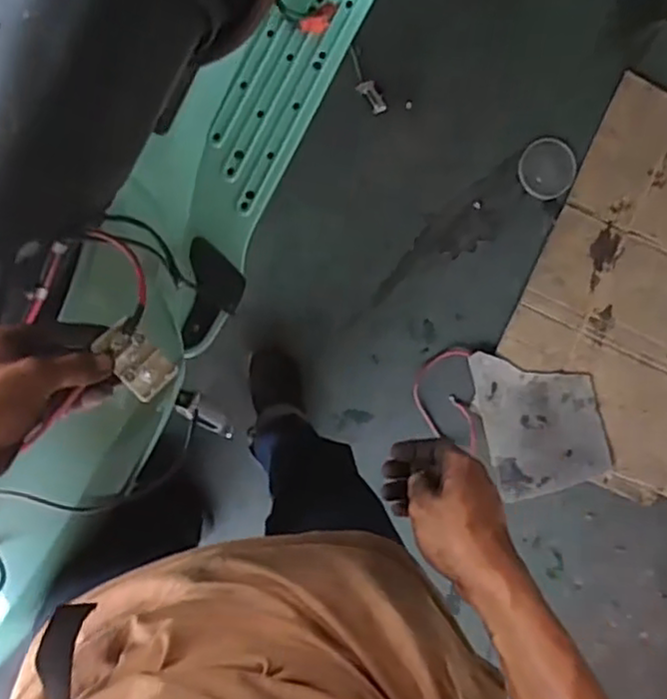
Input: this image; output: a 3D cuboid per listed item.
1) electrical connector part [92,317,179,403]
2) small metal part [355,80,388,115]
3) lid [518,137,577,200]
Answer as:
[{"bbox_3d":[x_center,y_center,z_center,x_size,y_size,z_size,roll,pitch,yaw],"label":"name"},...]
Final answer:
[{"bbox_3d":[-0.149,0.008,0.505,0.057,0.017,0.038,49,60,-12],"label":"electrical connector part"},{"bbox_3d":[0.072,-0.470,1.261,0.031,0.019,0.066,-35,99,-1],"label":"small metal part"},{"bbox_3d":[0.435,-0.366,1.362,0.122,0.017,0.120,0,98,-1],"label":"lid"}]

